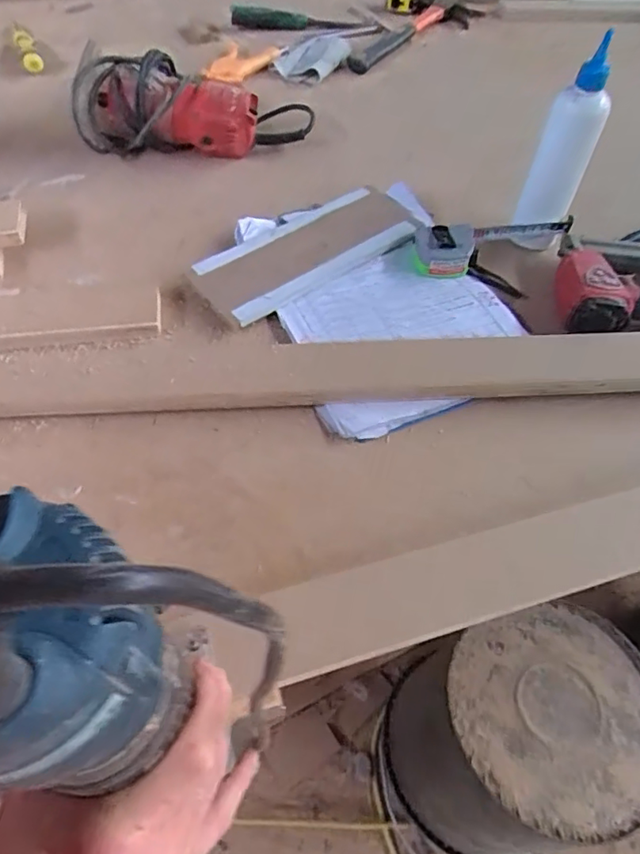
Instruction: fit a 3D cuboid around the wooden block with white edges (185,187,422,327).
[{"bbox_3d":[-0.013,-0.187,0.590,0.243,0.027,0.100,-30,60,-21],"label":"wooden block with white edges"}]

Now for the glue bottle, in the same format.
[{"bbox_3d":[0.238,-0.265,0.552,0.056,0.162,0.048,22,56,15],"label":"glue bottle"}]

